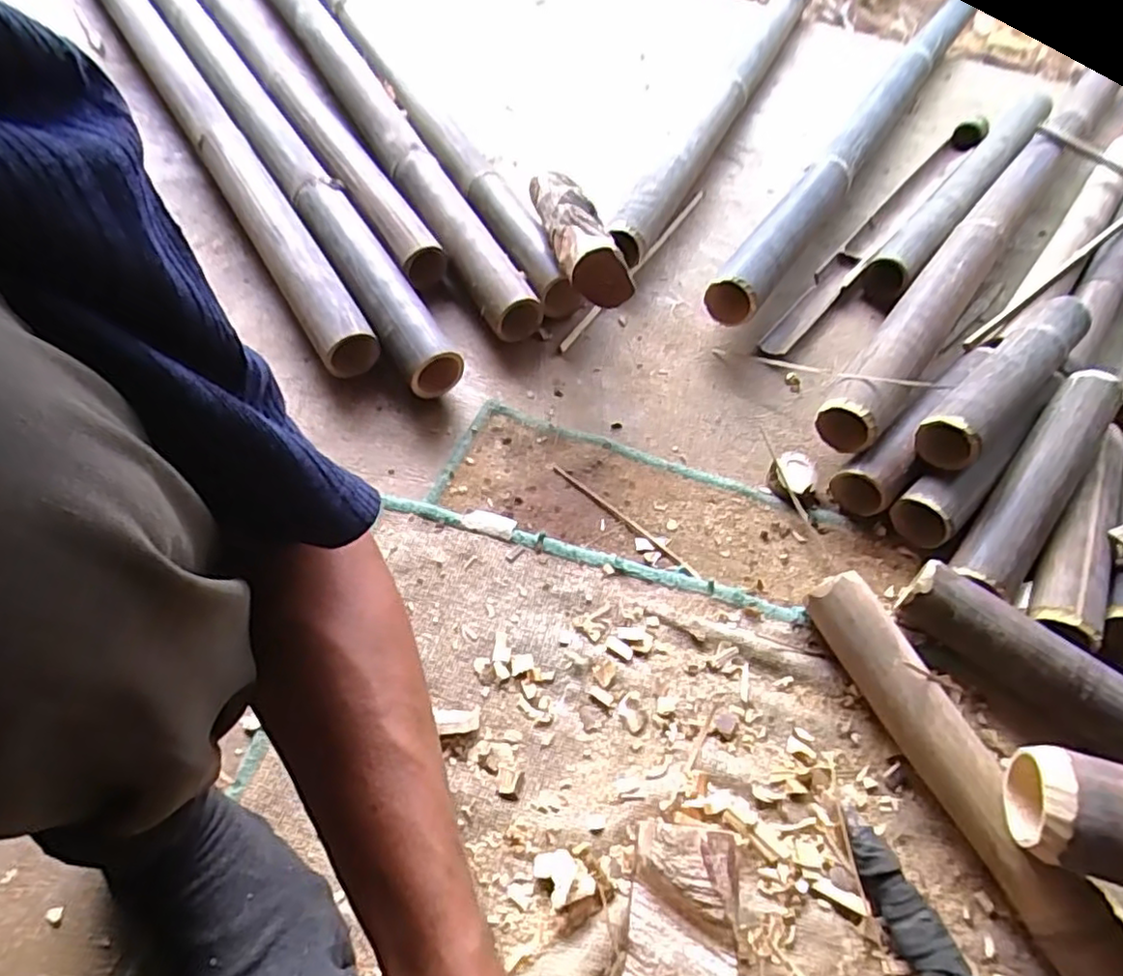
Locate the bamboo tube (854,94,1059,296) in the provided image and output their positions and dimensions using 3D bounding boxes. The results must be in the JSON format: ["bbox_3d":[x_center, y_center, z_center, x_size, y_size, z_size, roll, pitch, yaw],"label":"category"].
[{"bbox_3d":[0.588,-0.440,0.947,0.061,0.053,0.601,36,61,19],"label":"bamboo tube"}]

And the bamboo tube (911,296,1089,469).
[{"bbox_3d":[0.448,-0.114,0.659,0.269,0.058,0.067,-38,66,-25],"label":"bamboo tube"}]

